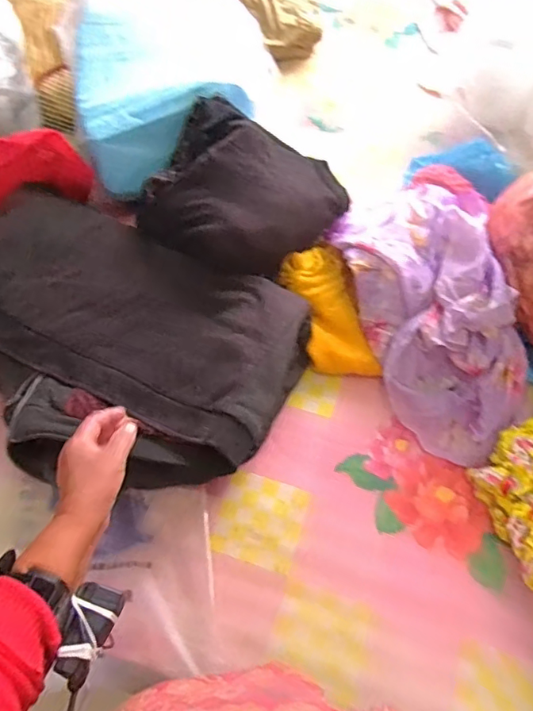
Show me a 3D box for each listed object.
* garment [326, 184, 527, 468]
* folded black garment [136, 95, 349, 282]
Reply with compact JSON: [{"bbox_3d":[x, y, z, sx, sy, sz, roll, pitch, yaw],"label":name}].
[{"bbox_3d":[0.244,-0.066,0.740,0.210,0.114,0.404,-16,65,-6],"label":"garment"},{"bbox_3d":[-0.034,-0.229,0.763,0.284,0.098,0.241,27,68,13],"label":"folded black garment"}]

